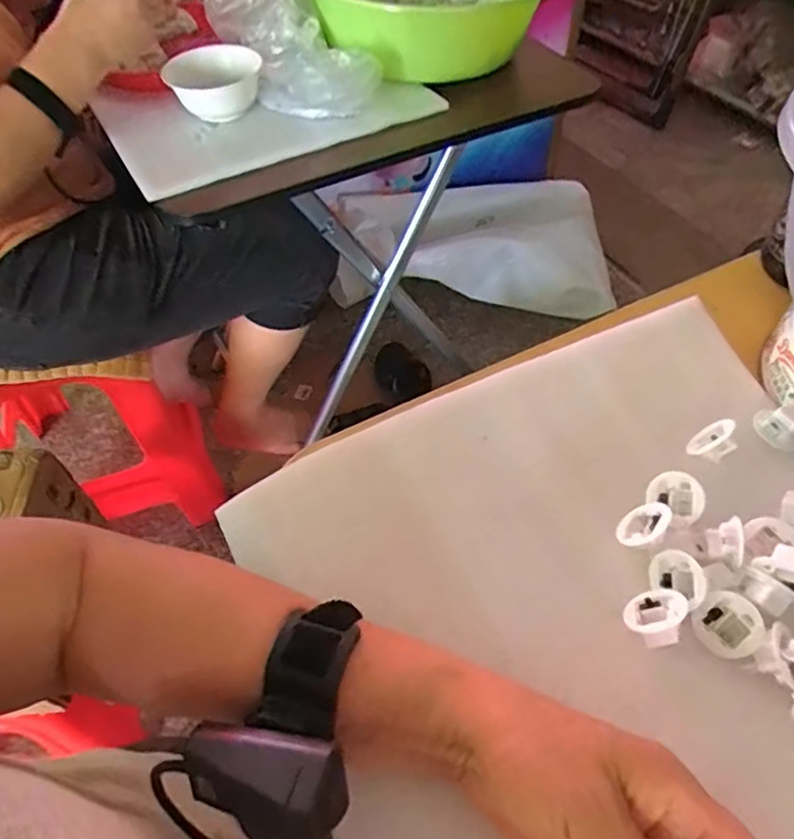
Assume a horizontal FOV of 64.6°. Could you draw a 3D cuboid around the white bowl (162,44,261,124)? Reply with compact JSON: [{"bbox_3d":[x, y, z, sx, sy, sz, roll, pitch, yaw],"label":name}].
[{"bbox_3d":[-0.220,-0.405,0.759,0.102,0.058,0.102,-26,56,-16],"label":"white bowl"}]

